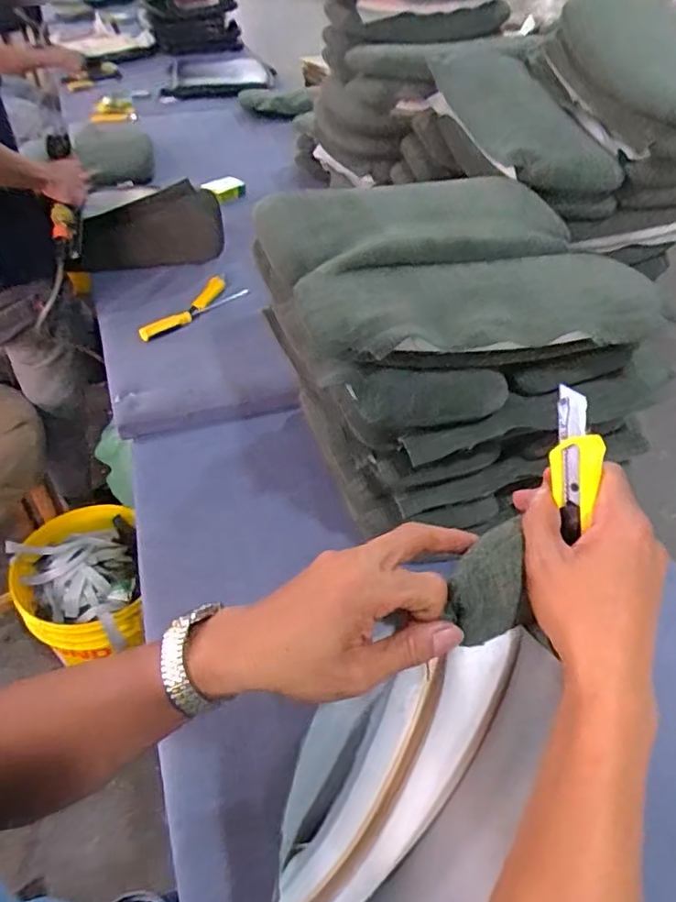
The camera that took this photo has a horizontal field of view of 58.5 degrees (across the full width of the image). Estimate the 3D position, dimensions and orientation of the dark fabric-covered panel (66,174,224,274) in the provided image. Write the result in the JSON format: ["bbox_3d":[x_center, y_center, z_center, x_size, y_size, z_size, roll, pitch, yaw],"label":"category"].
[{"bbox_3d":[-0.476,-0.526,1.431,0.402,0.222,0.058,-1,44,-4],"label":"dark fabric-covered panel"}]

